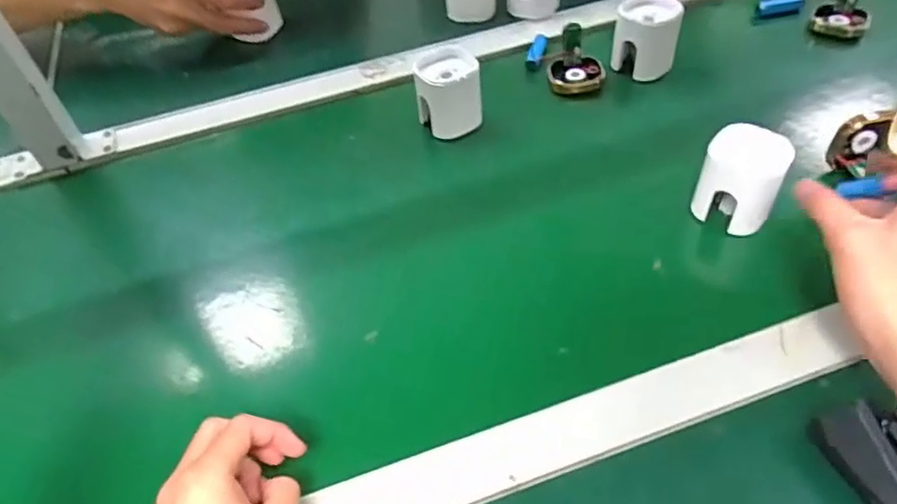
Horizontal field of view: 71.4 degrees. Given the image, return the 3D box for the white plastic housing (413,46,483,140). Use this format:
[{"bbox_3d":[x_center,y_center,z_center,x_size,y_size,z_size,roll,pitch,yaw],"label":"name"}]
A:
[{"bbox_3d":[0.000,-0.155,0.597,0.060,0.060,0.078,-6,47,0],"label":"white plastic housing"}]

